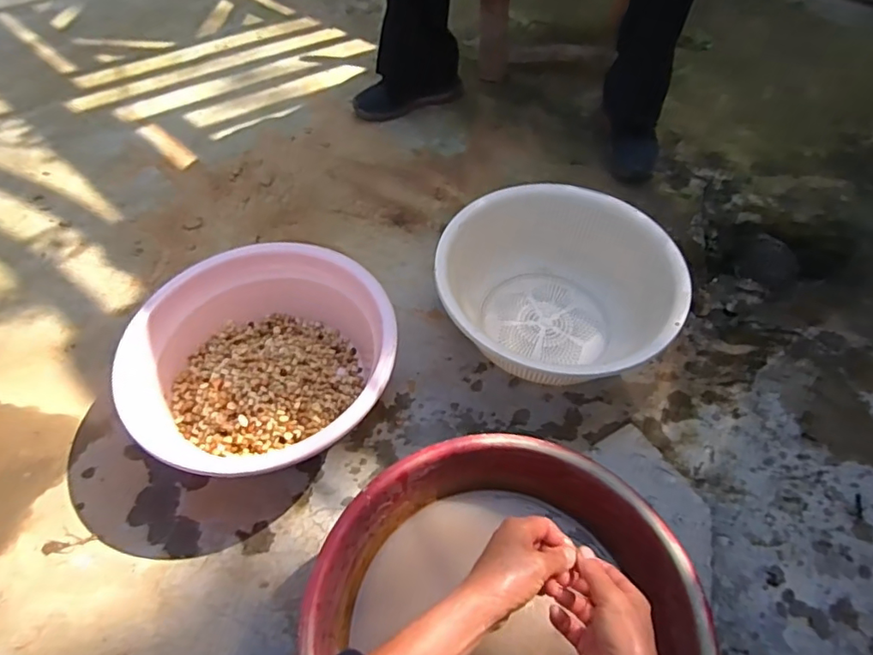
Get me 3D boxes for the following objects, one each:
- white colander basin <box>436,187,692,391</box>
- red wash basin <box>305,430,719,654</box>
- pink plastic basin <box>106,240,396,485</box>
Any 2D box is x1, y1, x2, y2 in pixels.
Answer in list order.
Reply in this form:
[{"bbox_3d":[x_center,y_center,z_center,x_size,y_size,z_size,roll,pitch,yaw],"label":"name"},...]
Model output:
[{"bbox_3d":[0.186,-0.051,0.885,0.357,0.145,0.340,-1,53,1],"label":"white colander basin"},{"bbox_3d":[0.070,0.307,0.598,0.362,0.140,0.364,-1,53,1],"label":"red wash basin"},{"bbox_3d":[-0.243,0.060,0.822,0.370,0.149,0.350,-1,53,1],"label":"pink plastic basin"}]

